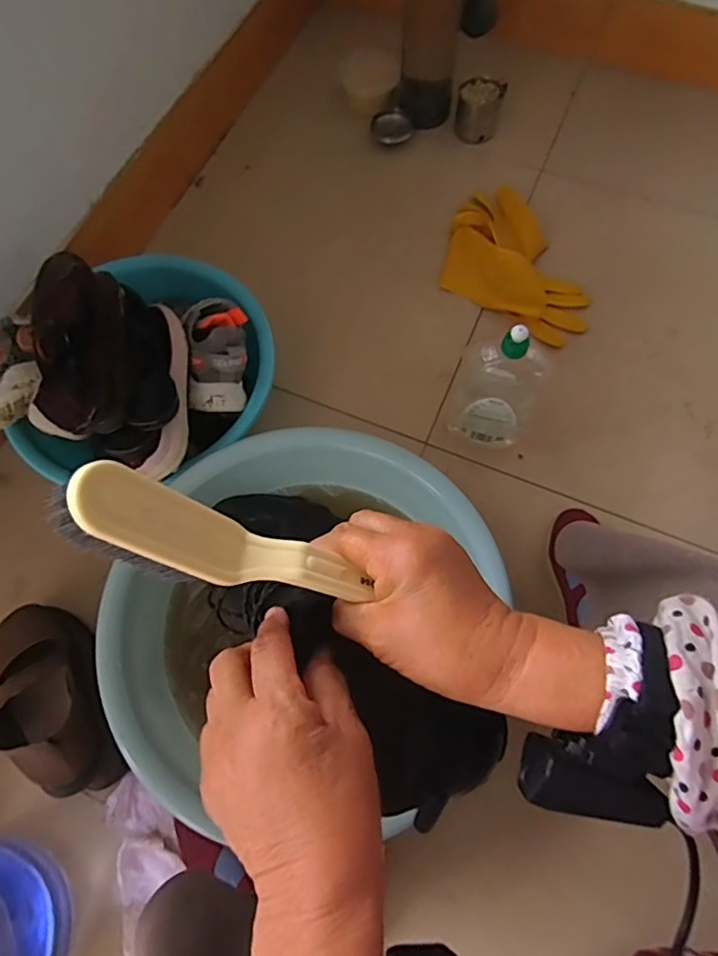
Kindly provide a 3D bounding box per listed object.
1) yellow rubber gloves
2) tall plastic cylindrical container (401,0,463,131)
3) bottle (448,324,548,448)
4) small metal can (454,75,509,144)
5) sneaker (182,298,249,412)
[{"bbox_3d":[0.243,-0.354,0.967,0.196,0.045,0.327,-22,72,-8],"label":"yellow rubber gloves"},{"bbox_3d":[0.134,-0.815,1.048,0.103,0.251,0.123,4,70,1],"label":"tall plastic cylindrical container"},{"bbox_3d":[0.184,-0.109,0.759,0.109,0.251,0.064,27,72,9],"label":"bottle"},{"bbox_3d":[0.230,-0.712,1.106,0.086,0.081,0.094,0,70,-1],"label":"small metal can"},{"bbox_3d":[-0.180,-0.165,0.728,0.079,0.076,0.166,-9,70,-4],"label":"sneaker"}]

